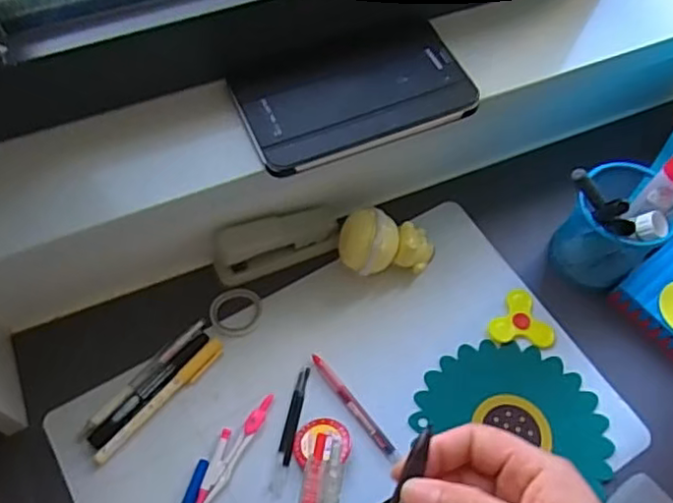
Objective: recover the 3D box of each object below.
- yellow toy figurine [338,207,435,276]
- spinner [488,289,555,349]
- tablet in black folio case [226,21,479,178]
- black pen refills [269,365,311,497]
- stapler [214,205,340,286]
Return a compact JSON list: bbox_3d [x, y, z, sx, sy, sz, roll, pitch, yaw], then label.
[{"bbox_3d":[0.050,-0.006,0.605,0.093,0.054,0.049,-2,60,-2],"label":"yellow toy figurine"},{"bbox_3d":[0.178,0.062,0.605,0.059,0.007,0.056,7,60,3],"label":"spinner"},{"bbox_3d":[0.013,-0.137,0.543,0.192,0.019,0.125,-20,62,-12],"label":"tablet in black folio case"},{"bbox_3d":[-0.040,0.154,0.550,0.012,0.007,0.110,11,61,5],"label":"black pen refills"},{"bbox_3d":[-0.055,-0.010,0.609,0.125,0.048,0.040,-21,63,-12],"label":"stapler"}]

